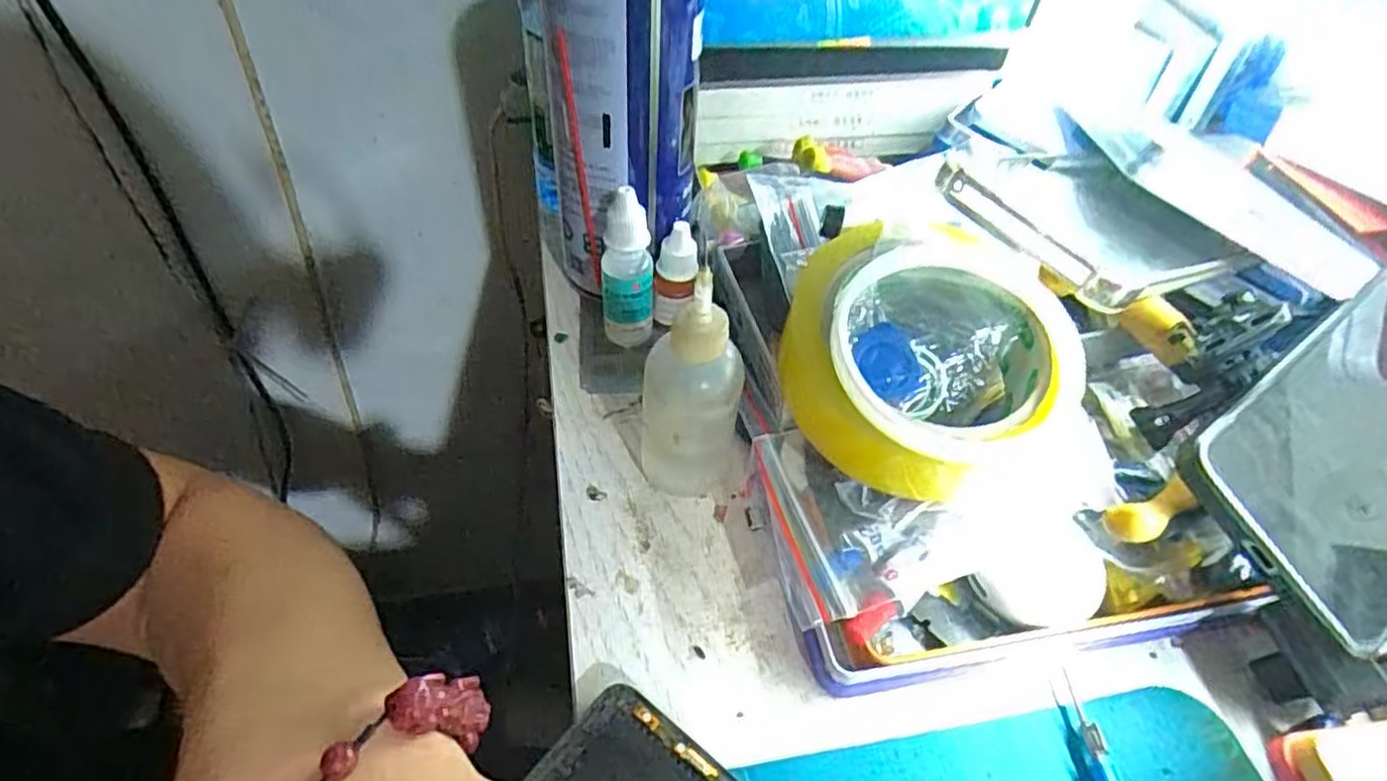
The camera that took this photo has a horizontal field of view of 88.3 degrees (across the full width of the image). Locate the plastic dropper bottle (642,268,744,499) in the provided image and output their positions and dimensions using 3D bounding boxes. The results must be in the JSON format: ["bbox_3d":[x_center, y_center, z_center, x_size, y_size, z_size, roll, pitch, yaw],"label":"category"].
[{"bbox_3d":[-0.001,0.001,0.260,0.035,0.100,0.030,4,49,-2],"label":"plastic dropper bottle"}]

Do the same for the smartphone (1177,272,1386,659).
[{"bbox_3d":[0.231,0.015,0.244,0.157,0.004,0.075,-29,78,-25],"label":"smartphone"}]

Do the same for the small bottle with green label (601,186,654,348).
[{"bbox_3d":[-0.030,-0.052,0.320,0.022,0.077,0.019,0,49,-5],"label":"small bottle with green label"}]

